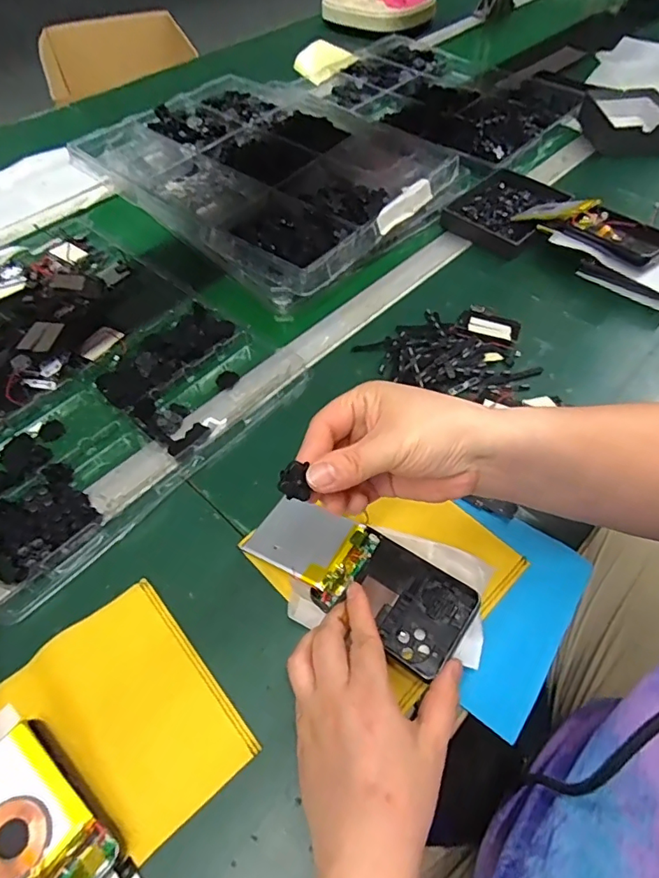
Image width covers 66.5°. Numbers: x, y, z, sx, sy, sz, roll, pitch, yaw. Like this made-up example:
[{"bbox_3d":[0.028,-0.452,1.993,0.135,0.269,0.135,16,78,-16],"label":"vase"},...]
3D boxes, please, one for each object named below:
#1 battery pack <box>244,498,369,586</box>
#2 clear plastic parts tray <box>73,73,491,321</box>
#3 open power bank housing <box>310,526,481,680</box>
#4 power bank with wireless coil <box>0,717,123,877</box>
[{"bbox_3d":[-0.021,0.076,0.392,0.076,0.008,0.059,21,49,28],"label":"battery pack"},{"bbox_3d":[-0.086,-0.365,0.688,0.443,0.061,0.331,34,62,23],"label":"clear plastic parts tray"},{"bbox_3d":[0.049,0.115,0.364,0.100,0.021,0.071,29,60,20],"label":"open power bank housing"},{"bbox_3d":[-0.180,0.232,0.296,0.104,0.021,0.070,35,62,23],"label":"power bank with wireless coil"}]

